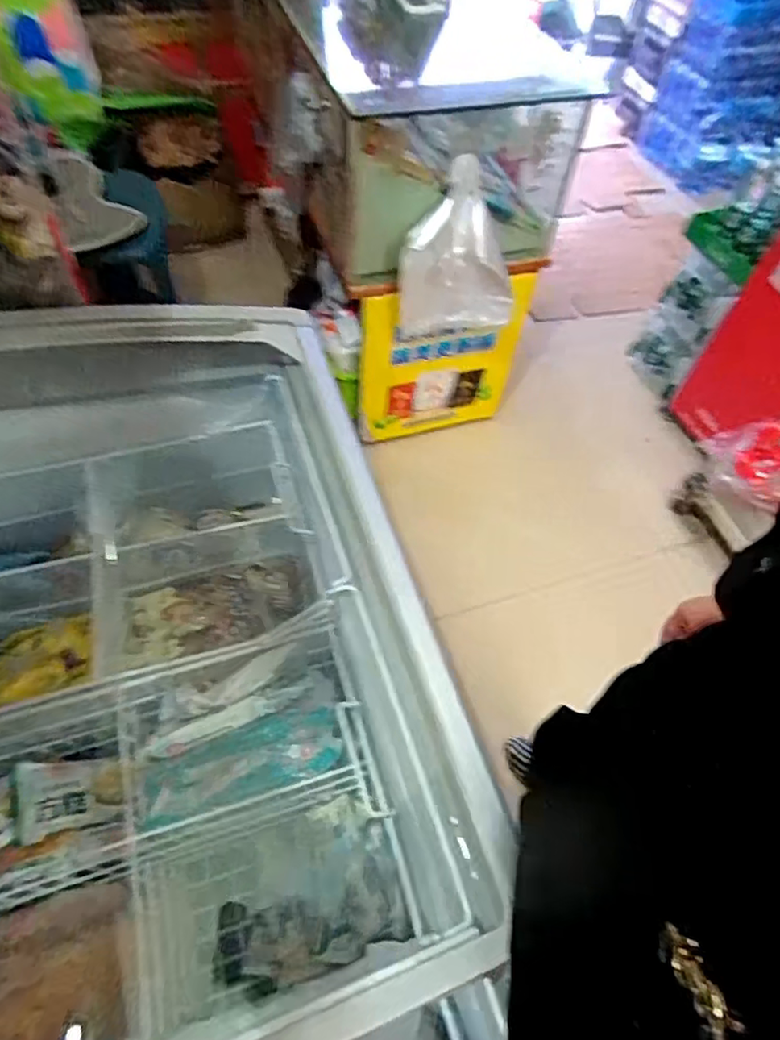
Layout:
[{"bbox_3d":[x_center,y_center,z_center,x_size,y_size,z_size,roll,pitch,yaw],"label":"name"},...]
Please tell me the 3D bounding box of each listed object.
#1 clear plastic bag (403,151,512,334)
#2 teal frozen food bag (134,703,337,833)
[{"bbox_3d":[0.151,-0.588,1.340,0.273,0.348,0.094,-10,59,-9],"label":"clear plastic bag"},{"bbox_3d":[-0.167,0.283,0.688,0.223,0.052,0.085,-17,60,-12],"label":"teal frozen food bag"}]

